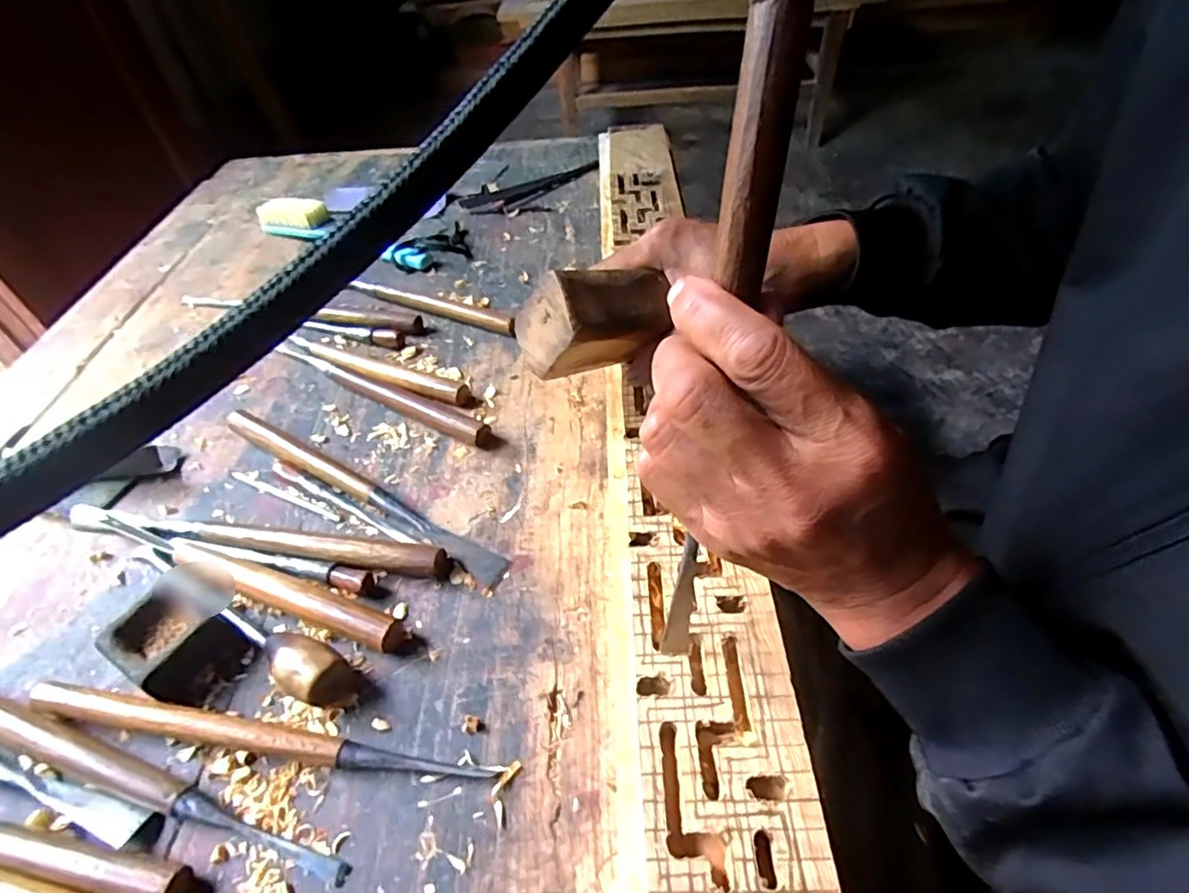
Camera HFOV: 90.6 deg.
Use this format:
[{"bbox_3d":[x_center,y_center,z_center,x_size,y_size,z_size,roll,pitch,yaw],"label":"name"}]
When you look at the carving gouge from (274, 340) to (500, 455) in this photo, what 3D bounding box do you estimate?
[{"bbox_3d":[-0.170,-0.046,0.457,0.232,0.020,0.015,23,53,23],"label":"carving gouge"}]

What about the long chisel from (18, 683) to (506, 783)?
[{"bbox_3d":[-0.168,0.140,0.291,0.231,0.014,0.022,6,48,9],"label":"long chisel"}]

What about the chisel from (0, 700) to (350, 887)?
[{"bbox_3d":[-0.228,0.155,0.280,0.252,0.016,0.017,12,50,14],"label":"chisel"}]

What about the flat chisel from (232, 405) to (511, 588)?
[{"bbox_3d":[-0.159,0.026,0.391,0.248,0.014,0.018,24,54,23],"label":"flat chisel"}]

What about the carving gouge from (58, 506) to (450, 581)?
[{"bbox_3d":[-0.215,0.057,0.366,0.256,0.018,0.019,6,48,9],"label":"carving gouge"}]

